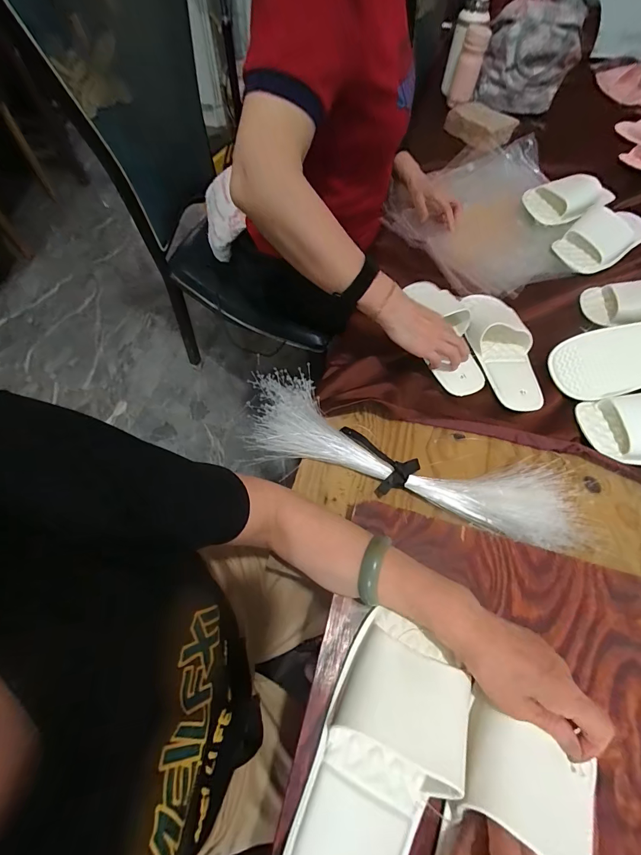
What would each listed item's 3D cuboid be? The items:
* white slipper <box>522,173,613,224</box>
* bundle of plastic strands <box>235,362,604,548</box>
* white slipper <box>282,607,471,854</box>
[{"bbox_3d":[0.537,-0.493,0.769,0.199,0.057,0.101,-18,64,-12],"label":"white slipper"},{"bbox_3d":[0.119,0.036,0.494,0.474,0.051,0.143,17,62,7],"label":"bundle of plastic strands"},{"bbox_3d":[0.044,0.280,0.286,0.098,0.059,0.221,22,71,14],"label":"white slipper"}]

